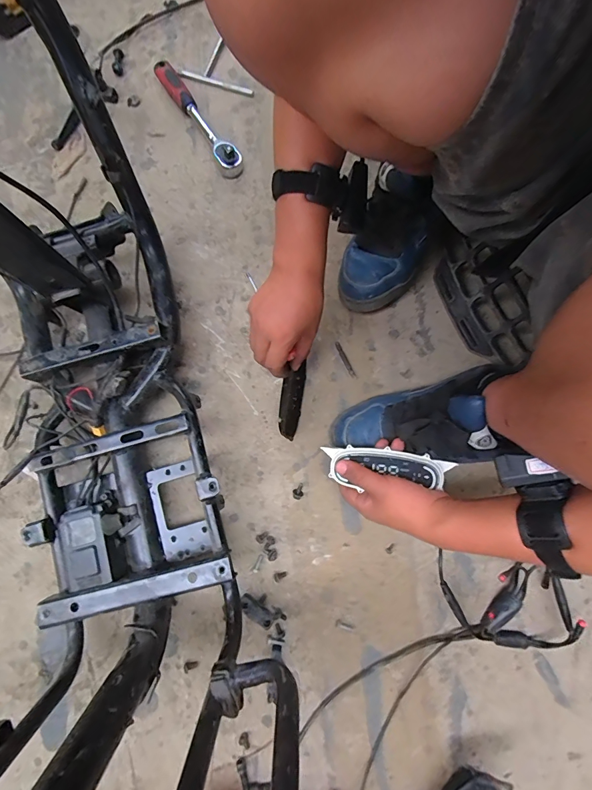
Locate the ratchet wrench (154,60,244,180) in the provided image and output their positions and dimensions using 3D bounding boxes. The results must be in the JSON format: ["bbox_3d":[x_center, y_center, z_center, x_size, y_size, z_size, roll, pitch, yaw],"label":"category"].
[{"bbox_3d":[-0.163,-0.466,0.630,0.037,0.030,0.243,-32,79,-5],"label":"ratchet wrench"}]

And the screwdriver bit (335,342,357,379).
[{"bbox_3d":[0.072,-0.051,0.551,0.008,0.004,0.060,-26,79,-4],"label":"screwdriver bit"}]

